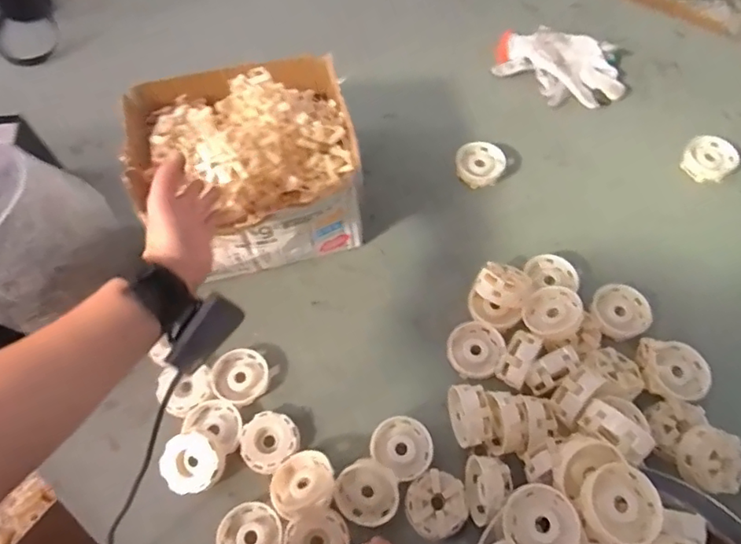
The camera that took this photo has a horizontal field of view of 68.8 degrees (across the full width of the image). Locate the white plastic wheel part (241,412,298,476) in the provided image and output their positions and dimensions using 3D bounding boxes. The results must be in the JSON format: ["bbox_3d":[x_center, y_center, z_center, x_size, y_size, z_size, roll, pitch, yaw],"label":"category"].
[{"bbox_3d":[-0.116,0.197,0.624,0.060,0.023,0.066,0,62,0],"label":"white plastic wheel part"}]

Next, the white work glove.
[{"bbox_3d":[0.315,-0.343,0.903,0.215,0.030,0.143,19,64,10],"label":"white work glove"}]

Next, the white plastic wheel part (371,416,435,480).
[{"bbox_3d":[0.037,0.200,0.617,0.067,0.023,0.063,0,62,0],"label":"white plastic wheel part"}]

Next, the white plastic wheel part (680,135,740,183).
[{"bbox_3d":[0.507,-0.170,0.809,0.082,0.024,0.068,-33,67,-16],"label":"white plastic wheel part"}]

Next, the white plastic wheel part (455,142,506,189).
[{"bbox_3d":[0.165,-0.162,0.814,0.071,0.024,0.071,-1,71,3],"label":"white plastic wheel part"}]

